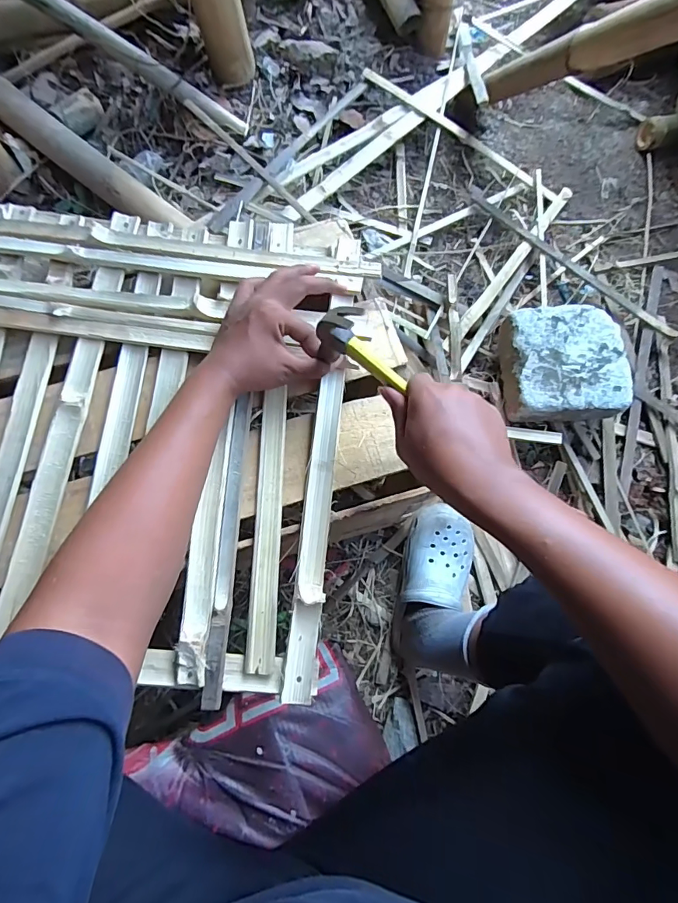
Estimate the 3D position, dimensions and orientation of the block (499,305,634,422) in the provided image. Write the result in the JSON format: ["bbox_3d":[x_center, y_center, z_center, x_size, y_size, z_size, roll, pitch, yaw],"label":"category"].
[{"bbox_3d":[0.411,-0.151,0.831,0.200,0.120,0.205,-1,75,1],"label":"block"}]

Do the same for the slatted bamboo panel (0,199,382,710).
[{"bbox_3d":[-0.242,-0.036,0.471,0.488,0.028,0.499,7,78,0],"label":"slatted bamboo panel"}]

